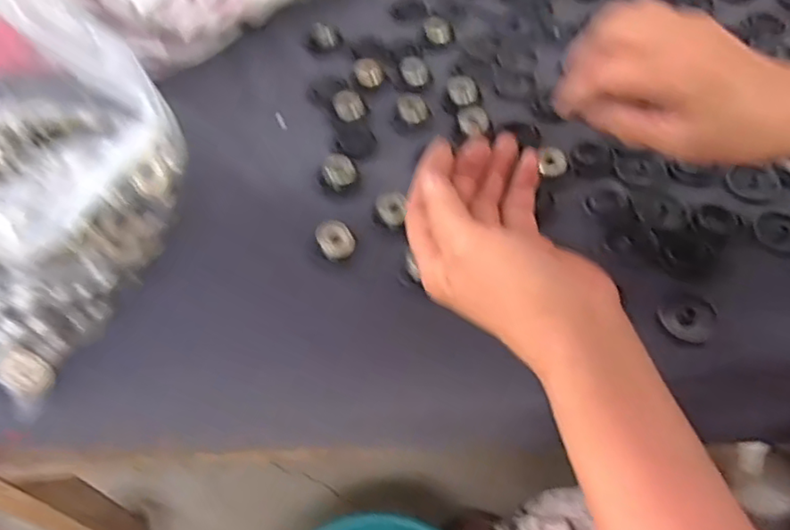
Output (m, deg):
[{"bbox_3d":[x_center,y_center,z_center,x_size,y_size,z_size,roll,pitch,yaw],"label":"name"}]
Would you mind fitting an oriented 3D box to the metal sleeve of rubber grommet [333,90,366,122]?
[{"bbox_3d":[-0.036,-0.127,0.484,0.023,0.021,0.021,-2,53,2],"label":"metal sleeve of rubber grommet"}]

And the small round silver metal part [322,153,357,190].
[{"bbox_3d":[-0.039,-0.066,0.442,0.024,0.017,0.020,-11,53,-5],"label":"small round silver metal part"}]

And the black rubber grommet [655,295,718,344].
[{"bbox_3d":[0.173,0.031,0.366,0.031,0.011,0.026,20,57,18],"label":"black rubber grommet"}]

